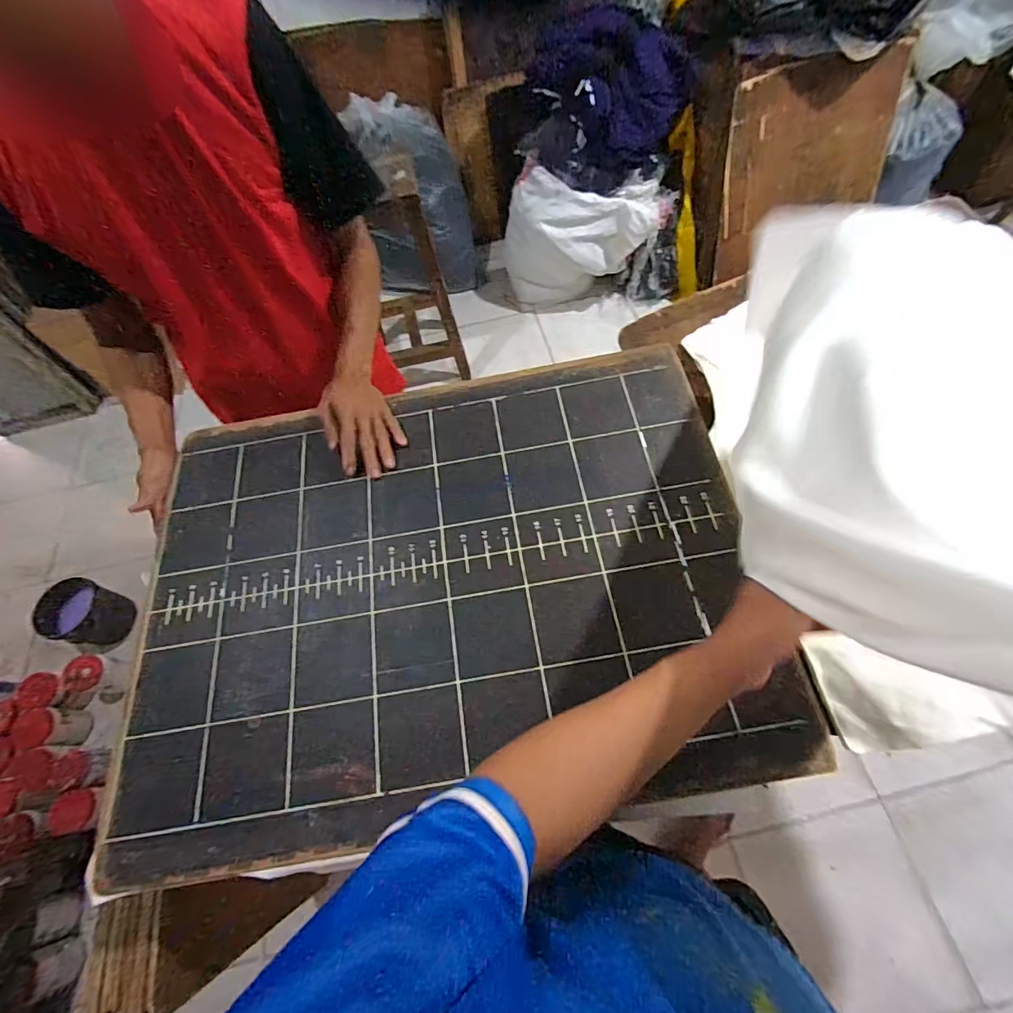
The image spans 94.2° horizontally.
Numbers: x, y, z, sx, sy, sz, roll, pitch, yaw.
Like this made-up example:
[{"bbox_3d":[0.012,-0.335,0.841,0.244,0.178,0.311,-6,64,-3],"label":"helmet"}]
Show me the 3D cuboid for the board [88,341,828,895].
[{"bbox_3d":[-0.084,0.080,0.620,0.780,0.020,0.582,-10,64,0],"label":"board"}]

